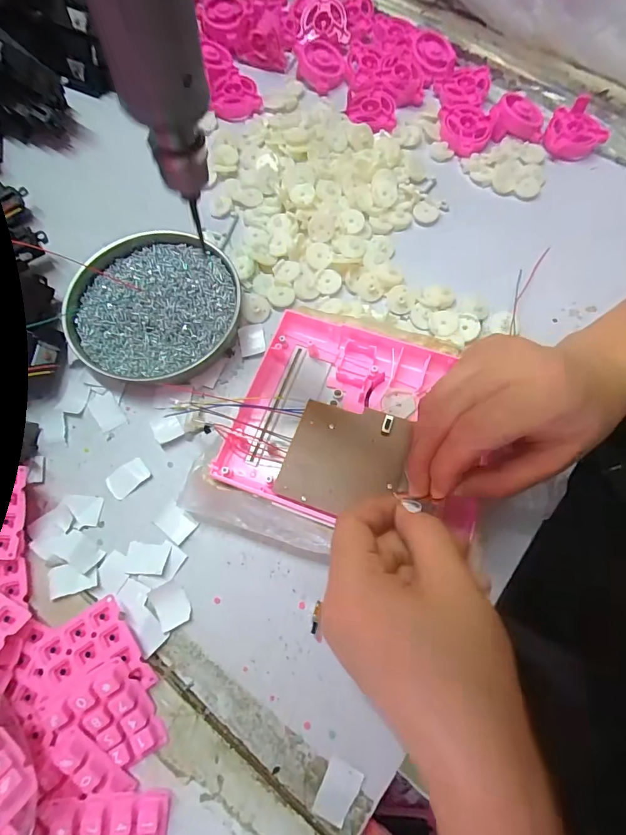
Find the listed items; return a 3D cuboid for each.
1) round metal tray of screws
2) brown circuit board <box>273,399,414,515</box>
[{"bbox_3d":[-0.129,-0.093,0.342,0.136,0.019,0.124,0,70,0],"label":"round metal tray of screws"},{"bbox_3d":[0.021,0.026,0.268,0.073,0.004,0.071,18,73,9],"label":"brown circuit board"}]

